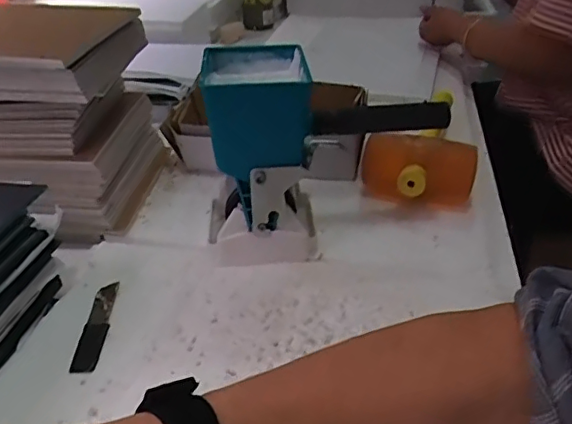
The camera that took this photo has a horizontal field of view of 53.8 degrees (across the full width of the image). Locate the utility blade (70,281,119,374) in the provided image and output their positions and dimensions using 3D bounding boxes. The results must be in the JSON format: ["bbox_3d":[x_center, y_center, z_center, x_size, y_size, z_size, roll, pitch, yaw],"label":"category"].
[{"bbox_3d":[-0.159,0.094,0.477,0.021,0.006,0.103,-3,32,0],"label":"utility blade"}]

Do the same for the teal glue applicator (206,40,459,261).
[{"bbox_3d":[0.041,-0.060,0.541,0.218,0.174,0.121,-3,32,1],"label":"teal glue applicator"}]

